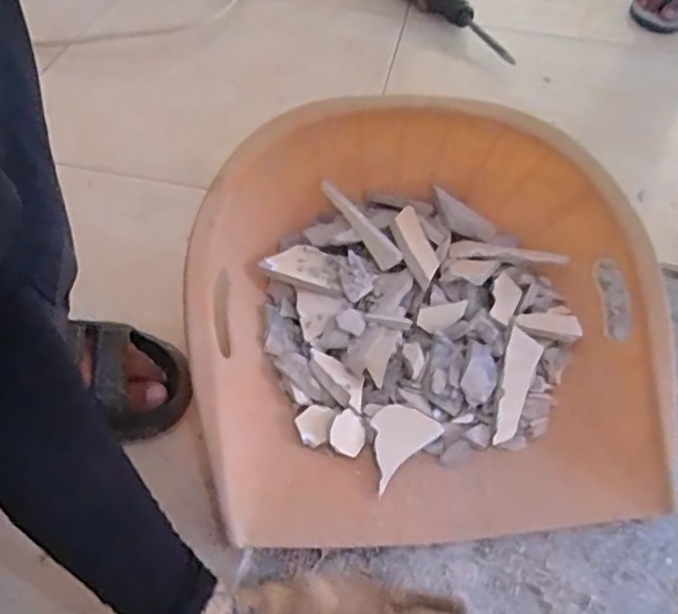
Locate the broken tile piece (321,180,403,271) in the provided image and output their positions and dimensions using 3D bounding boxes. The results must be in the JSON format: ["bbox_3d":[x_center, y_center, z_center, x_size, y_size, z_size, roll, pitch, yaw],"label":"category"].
[{"bbox_3d":[0.019,-0.088,0.626,0.021,0.016,0.121,-30,58,-24],"label":"broken tile piece"}]

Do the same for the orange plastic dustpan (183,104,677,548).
[{"bbox_3d":[0.082,-0.006,0.571,0.425,0.149,0.390,-3,52,-5],"label":"orange plastic dustpan"}]

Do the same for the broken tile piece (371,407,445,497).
[{"bbox_3d":[0.049,0.118,0.548,0.076,0.016,0.049,-34,60,-26],"label":"broken tile piece"}]

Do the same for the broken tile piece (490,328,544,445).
[{"bbox_3d":[0.164,0.073,0.570,0.030,0.008,0.112,16,69,10],"label":"broken tile piece"}]

